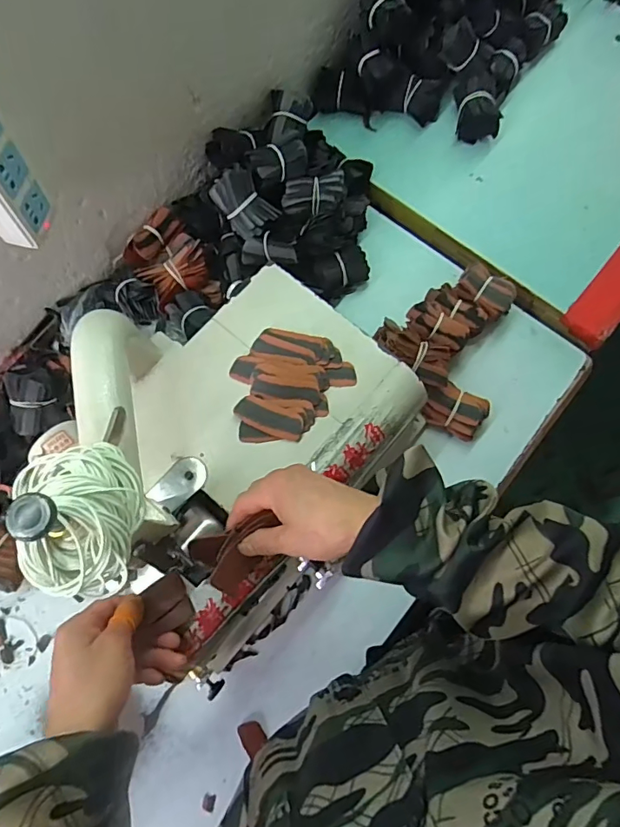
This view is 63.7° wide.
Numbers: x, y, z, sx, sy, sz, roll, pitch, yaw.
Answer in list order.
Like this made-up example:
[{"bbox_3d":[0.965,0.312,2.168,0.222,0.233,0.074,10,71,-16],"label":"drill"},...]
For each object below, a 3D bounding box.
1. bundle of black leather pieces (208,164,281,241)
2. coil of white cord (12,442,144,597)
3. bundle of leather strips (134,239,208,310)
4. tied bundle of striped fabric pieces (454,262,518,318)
[{"bbox_3d":[-0.083,-0.259,0.618,0.056,0.040,0.075,-44,113,-10],"label":"bundle of black leather pieces"},{"bbox_3d":[-0.130,0.059,0.278,0.067,0.047,0.086,-15,75,-5],"label":"coil of white cord"},{"bbox_3d":[-0.163,-0.172,0.607,0.080,0.027,0.058,-36,78,-10],"label":"bundle of leather strips"},{"bbox_3d":[0.227,-0.156,0.646,0.049,0.045,0.070,-41,79,-11],"label":"tied bundle of striped fabric pieces"}]

